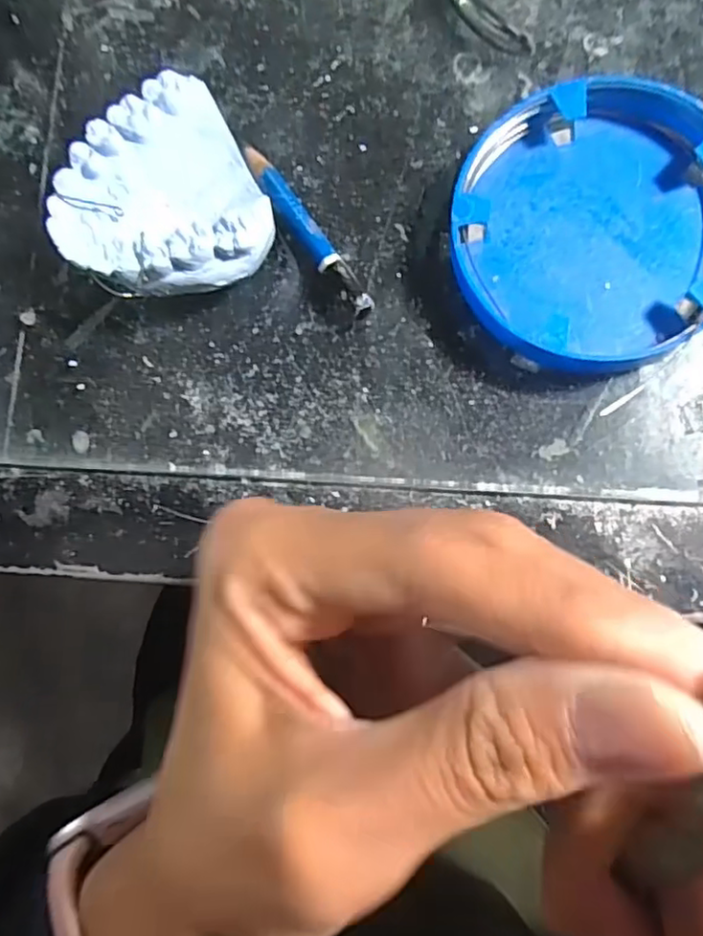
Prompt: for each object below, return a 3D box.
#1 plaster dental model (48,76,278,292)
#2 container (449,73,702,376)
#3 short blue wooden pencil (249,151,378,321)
[{"bbox_3d":[-0.055,-0.075,0.188,0.056,0.027,0.058,-28,81,3],"label":"plaster dental model"},{"bbox_3d":[0.069,-0.068,0.178,0.077,0.016,0.077,-1,84,7],"label":"container"},{"bbox_3d":[-0.013,-0.070,0.191,0.008,0.010,0.063,-35,81,2],"label":"short blue wooden pencil"}]

